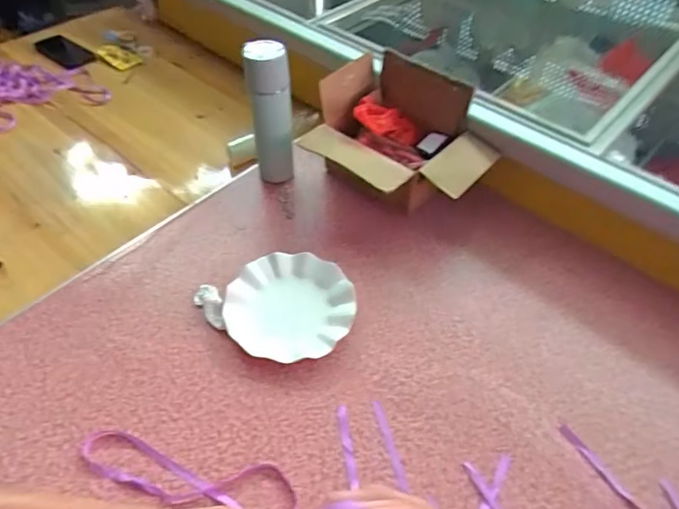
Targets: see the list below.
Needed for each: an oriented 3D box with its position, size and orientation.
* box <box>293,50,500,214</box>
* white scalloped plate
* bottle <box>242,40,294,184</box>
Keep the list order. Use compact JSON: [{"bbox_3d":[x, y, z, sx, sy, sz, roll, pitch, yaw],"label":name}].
[{"bbox_3d":[0.093,-0.180,0.840,0.297,0.173,0.224,30,55,22],"label":"box"},{"bbox_3d":[-0.071,0.075,0.720,0.181,0.030,0.170,0,50,0],"label":"white scalloped plate"},{"bbox_3d":[-0.115,-0.231,0.848,0.066,0.246,0.062,-5,50,-5],"label":"bottle"}]

